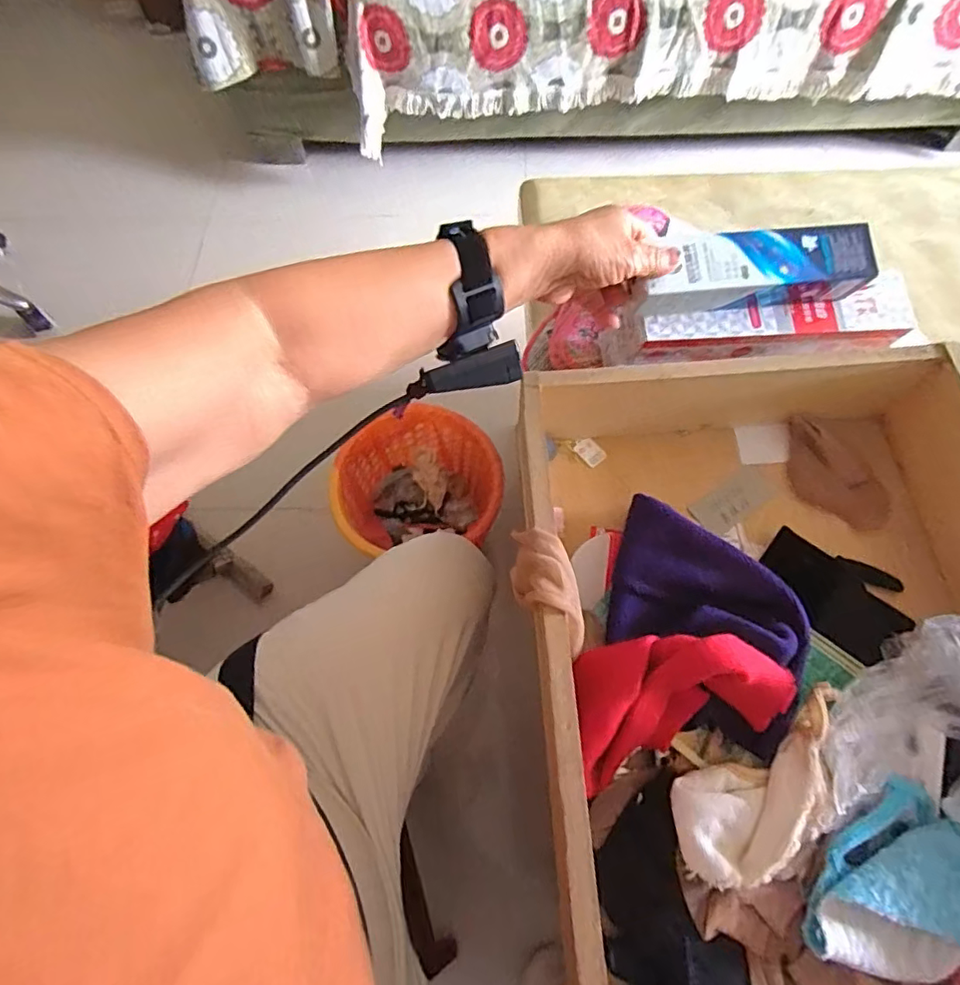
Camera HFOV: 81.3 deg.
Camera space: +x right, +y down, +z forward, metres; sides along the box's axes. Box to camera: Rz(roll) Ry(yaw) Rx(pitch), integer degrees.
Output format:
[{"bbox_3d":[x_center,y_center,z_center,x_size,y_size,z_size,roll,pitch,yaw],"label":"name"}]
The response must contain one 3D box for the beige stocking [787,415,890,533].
[{"bbox_3d":[0.317,-0.017,0.504,0.067,0.014,0.113,-32,69,-13],"label":"beige stocking"}]

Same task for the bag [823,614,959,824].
[{"bbox_3d":[0.293,0.148,0.352,0.090,0.110,0.127,27,69,13],"label":"bag"}]

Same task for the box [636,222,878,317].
[{"bbox_3d":[0.220,-0.175,0.452,0.184,0.052,0.047,-9,65,-5],"label":"box"}]

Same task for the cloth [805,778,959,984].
[{"bbox_3d":[0.297,0.249,0.348,0.172,0.019,0.108,14,66,7],"label":"cloth"}]

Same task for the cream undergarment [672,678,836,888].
[{"bbox_3d":[0.192,0.194,0.363,0.139,0.039,0.065,-29,68,-12],"label":"cream undergarment"}]

